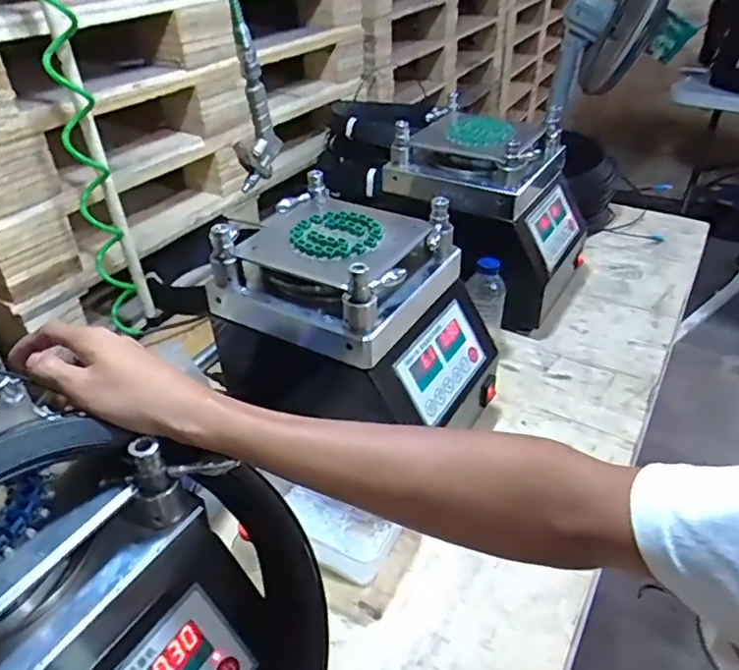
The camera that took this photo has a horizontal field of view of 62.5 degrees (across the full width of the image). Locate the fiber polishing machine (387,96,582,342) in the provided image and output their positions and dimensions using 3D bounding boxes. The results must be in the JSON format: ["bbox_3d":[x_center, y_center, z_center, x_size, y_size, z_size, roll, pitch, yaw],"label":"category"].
[{"bbox_3d":[0.196,-0.202,1.000,0.268,0.276,0.224,20,42,25],"label":"fiber polishing machine"}]

